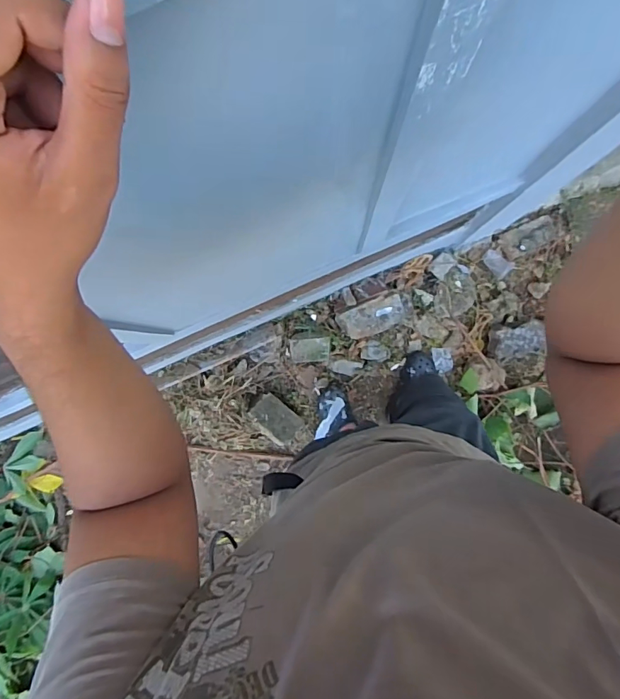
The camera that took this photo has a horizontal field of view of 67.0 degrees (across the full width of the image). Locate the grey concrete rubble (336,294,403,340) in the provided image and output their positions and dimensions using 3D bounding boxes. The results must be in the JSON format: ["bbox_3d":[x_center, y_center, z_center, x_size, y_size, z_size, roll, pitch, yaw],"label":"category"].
[{"bbox_3d":[0.198,-0.100,1.498,0.212,0.071,0.102,-21,89,2],"label":"grey concrete rubble"}]

